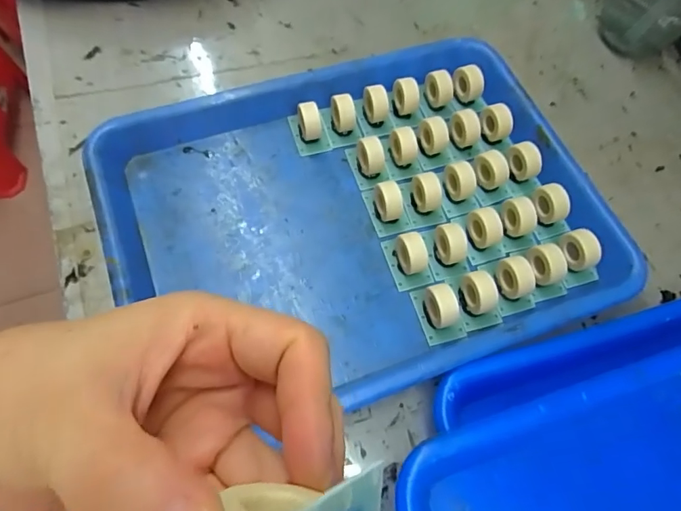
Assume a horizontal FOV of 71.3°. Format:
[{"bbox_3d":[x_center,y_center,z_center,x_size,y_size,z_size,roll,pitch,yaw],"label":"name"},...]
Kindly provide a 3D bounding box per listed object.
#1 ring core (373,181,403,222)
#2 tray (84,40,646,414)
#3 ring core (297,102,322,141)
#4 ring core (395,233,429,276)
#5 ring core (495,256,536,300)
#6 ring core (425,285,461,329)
[{"bbox_3d":[0.034,-0.039,0.338,0.015,0.028,0.026,-12,66,-9],"label":"ring core"},{"bbox_3d":[0.014,-0.029,0.334,0.324,0.031,0.238,-18,67,-12],"label":"tray"},{"bbox_3d":[-0.024,-0.104,0.366,0.016,0.027,0.027,-9,66,-8],"label":"ring core"},{"bbox_3d":[0.048,0.001,0.323,0.017,0.024,0.025,-15,66,-10],"label":"ring core"},{"bbox_3d":[0.118,0.016,0.319,0.019,0.025,0.025,-23,68,-14],"label":"ring core"},{"bbox_3d":[0.065,0.034,0.308,0.017,0.023,0.026,-22,68,-14],"label":"ring core"}]

